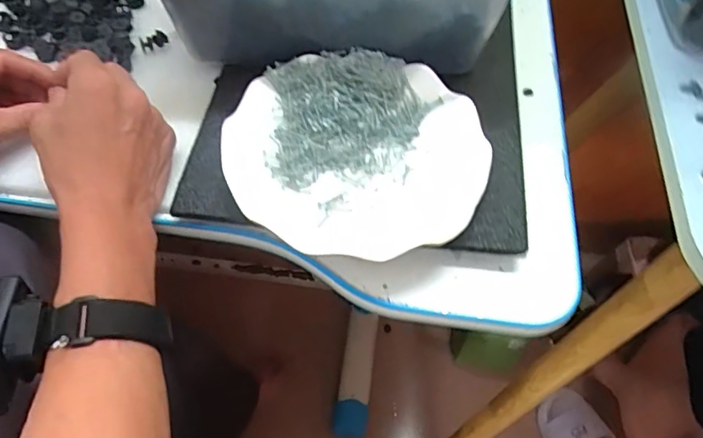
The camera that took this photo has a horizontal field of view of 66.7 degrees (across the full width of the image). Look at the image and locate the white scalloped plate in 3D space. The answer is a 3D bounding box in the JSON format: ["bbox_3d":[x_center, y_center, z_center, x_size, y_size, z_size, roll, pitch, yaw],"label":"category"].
[{"bbox_3d":[0.005,-0.049,0.383,0.176,0.027,0.172,1,58,-1],"label":"white scalloped plate"}]

